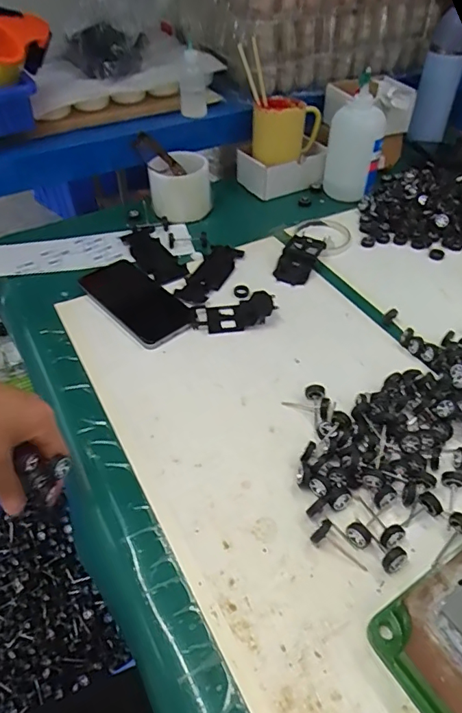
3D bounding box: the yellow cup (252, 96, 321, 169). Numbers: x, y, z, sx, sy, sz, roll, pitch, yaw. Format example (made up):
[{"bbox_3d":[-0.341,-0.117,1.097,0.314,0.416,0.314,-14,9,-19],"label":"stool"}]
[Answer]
[{"bbox_3d":[0.082,-0.361,0.780,0.075,0.084,0.113,31,53,28],"label":"yellow cup"}]

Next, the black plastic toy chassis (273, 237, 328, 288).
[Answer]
[{"bbox_3d":[0.090,-0.130,0.644,0.047,0.018,0.091,20,49,19],"label":"black plastic toy chassis"}]

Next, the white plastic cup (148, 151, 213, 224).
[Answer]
[{"bbox_3d":[-0.076,-0.254,0.726,0.089,0.072,0.082,-4,45,-2],"label":"white plastic cup"}]

